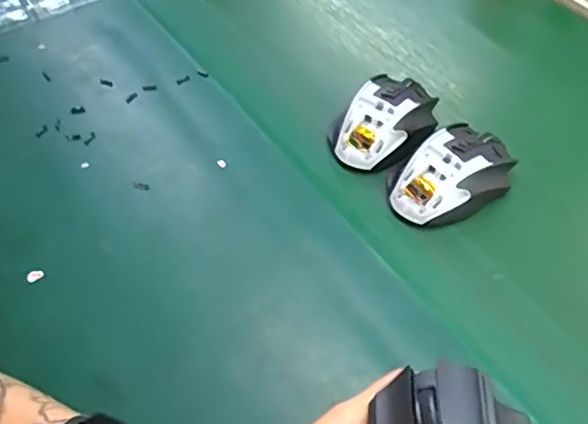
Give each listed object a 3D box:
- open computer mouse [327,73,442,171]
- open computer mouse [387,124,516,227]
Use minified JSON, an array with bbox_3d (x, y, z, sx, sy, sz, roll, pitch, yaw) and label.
[{"bbox_3d":[0.082,-0.082,0.535,0.081,0.038,0.107,31,59,23],"label":"open computer mouse"},{"bbox_3d":[0.132,-0.036,0.495,0.114,0.035,0.077,-30,57,-20],"label":"open computer mouse"}]

